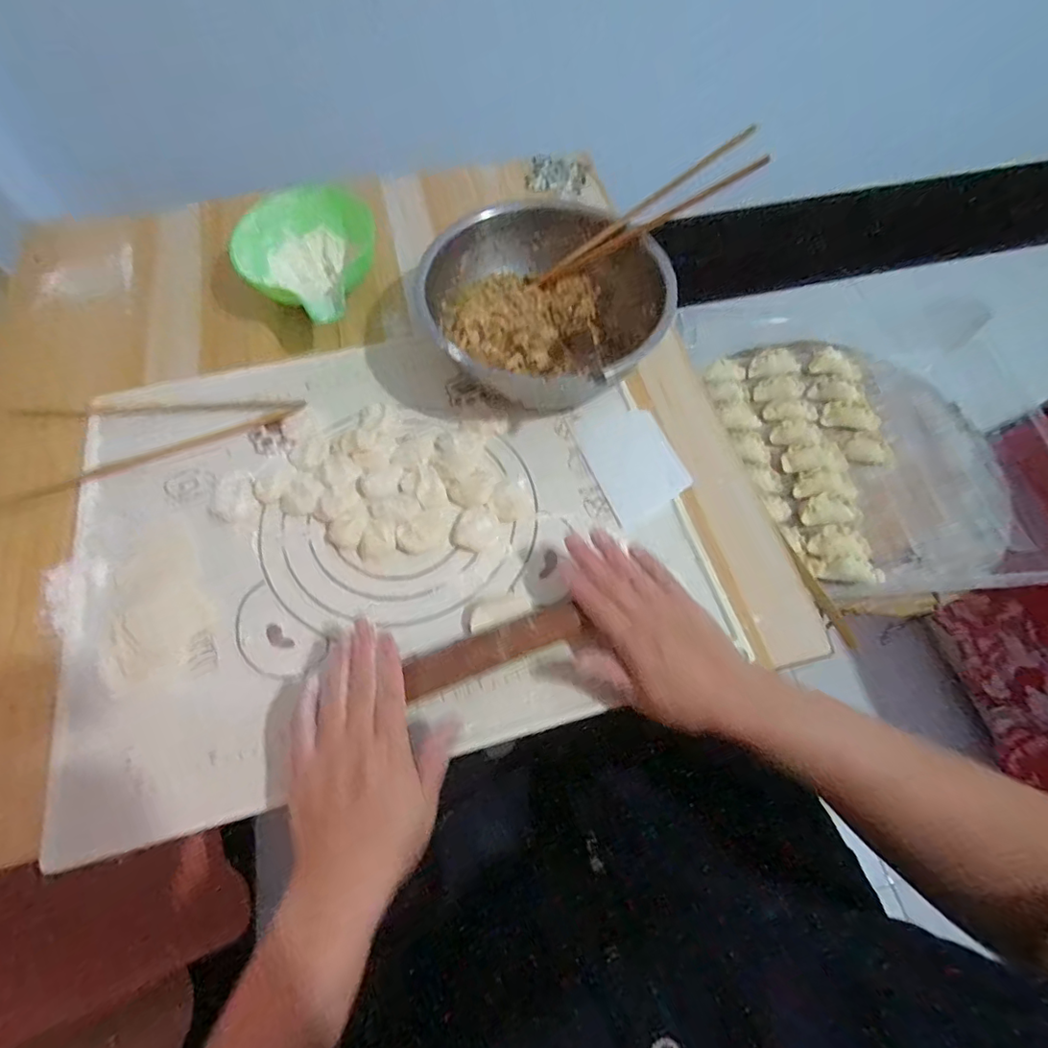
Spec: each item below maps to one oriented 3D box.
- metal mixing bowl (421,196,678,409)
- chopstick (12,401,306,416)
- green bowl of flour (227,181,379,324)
[{"bbox_3d":[0.021,-0.221,0.528,0.191,0.098,0.198,0,62,0],"label":"metal mixing bowl"},{"bbox_3d":[-0.342,-0.109,0.521,0.265,0.010,0.015,-2,62,-2],"label":"chopstick"},{"bbox_3d":[-0.224,-0.280,0.580,0.138,0.062,0.146,-15,63,-8],"label":"green bowl of flour"}]

